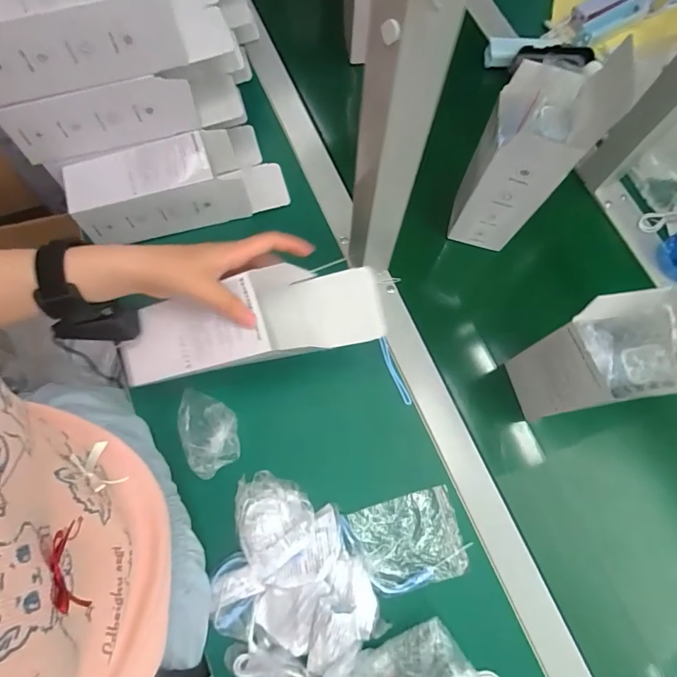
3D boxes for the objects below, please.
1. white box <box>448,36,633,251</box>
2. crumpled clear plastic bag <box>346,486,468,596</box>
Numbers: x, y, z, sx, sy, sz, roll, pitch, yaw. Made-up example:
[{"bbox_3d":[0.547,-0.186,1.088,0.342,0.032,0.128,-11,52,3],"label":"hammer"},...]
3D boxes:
[{"bbox_3d":[0.192,-0.192,0.461,0.082,0.202,0.090,17,75,5],"label":"white box"},{"bbox_3d":[0.074,0.211,0.445,0.106,0.016,0.085,-15,75,-4],"label":"crumpled clear plastic bag"}]

